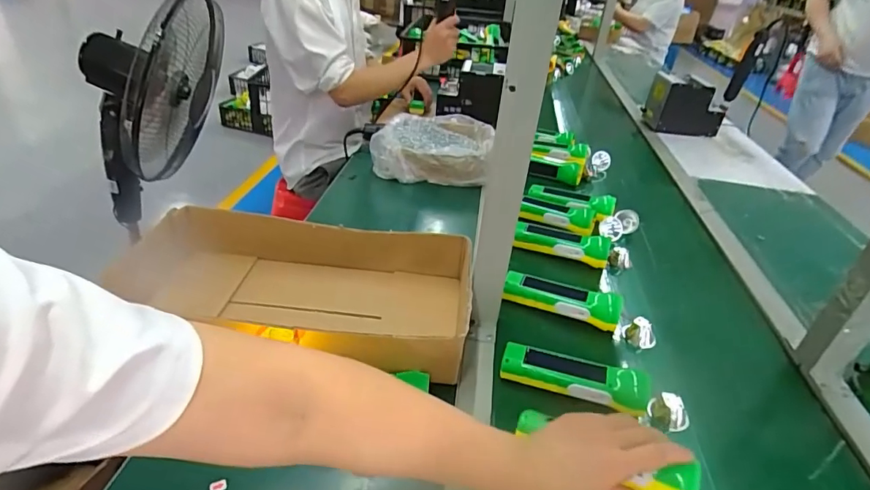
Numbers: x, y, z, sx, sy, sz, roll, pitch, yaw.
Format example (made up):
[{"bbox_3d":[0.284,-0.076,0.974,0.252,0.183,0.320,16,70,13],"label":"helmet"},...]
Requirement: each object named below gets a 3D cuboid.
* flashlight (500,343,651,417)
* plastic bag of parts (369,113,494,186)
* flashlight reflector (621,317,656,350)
[{"bbox_3d":[0.164,0.153,0.563,0.167,0.039,0.046,15,37,16],"label":"flashlight"},{"bbox_3d":[0.001,-0.218,1.067,0.249,0.085,0.229,7,36,4],"label":"plastic bag of parts"},{"bbox_3d":[0.282,0.120,0.662,0.043,0.043,0.022,19,38,20],"label":"flashlight reflector"}]

